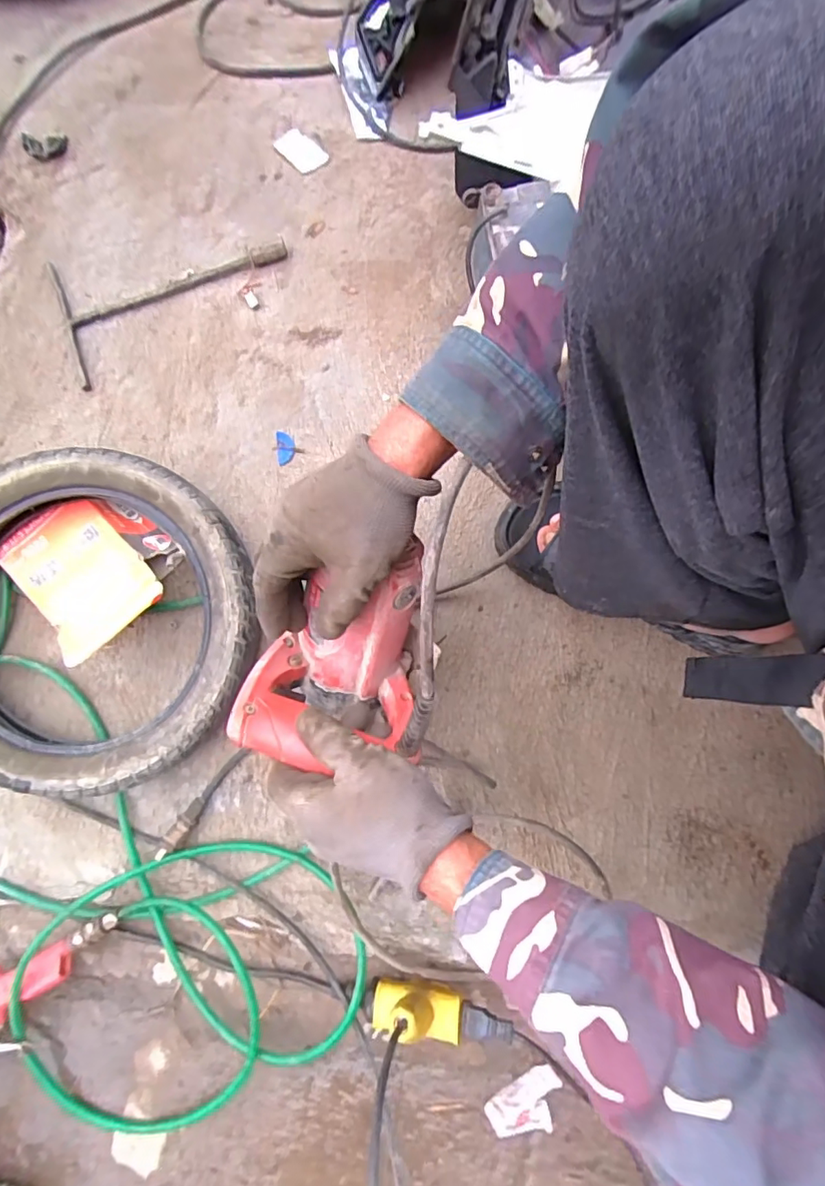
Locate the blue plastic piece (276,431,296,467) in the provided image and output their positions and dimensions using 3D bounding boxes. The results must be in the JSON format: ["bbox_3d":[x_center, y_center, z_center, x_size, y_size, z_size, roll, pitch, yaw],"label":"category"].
[{"bbox_3d":[-0.146,-0.167,0.604,0.019,0.006,0.043,-9,71,-2],"label":"blue plastic piece"}]

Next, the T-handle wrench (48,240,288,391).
[{"bbox_3d":[-0.285,-0.361,0.630,0.283,0.013,0.160,-19,82,2],"label":"T-handle wrench"}]

